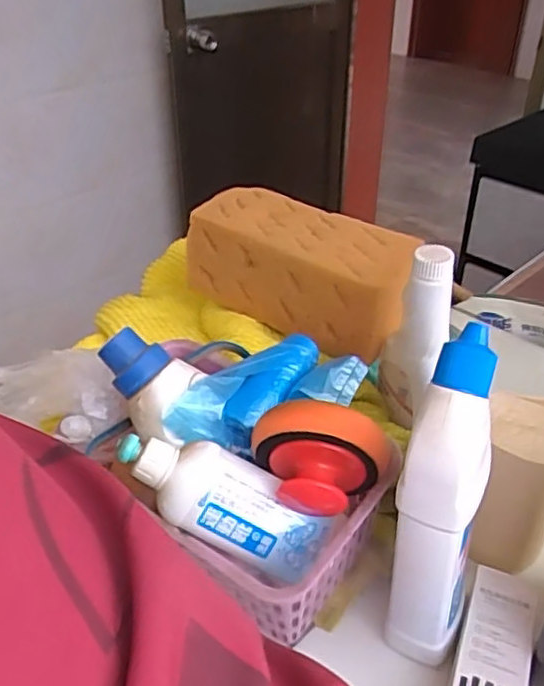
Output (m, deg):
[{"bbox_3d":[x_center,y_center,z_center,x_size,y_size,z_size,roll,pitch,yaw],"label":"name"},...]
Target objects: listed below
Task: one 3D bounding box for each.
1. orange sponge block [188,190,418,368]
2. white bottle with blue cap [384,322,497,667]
[{"bbox_3d":[0.036,-0.073,0.645,0.224,0.093,0.104,21,40,27],"label":"orange sponge block"},{"bbox_3d":[0.106,0.104,0.400,0.044,0.228,0.051,23,41,29],"label":"white bottle with blue cap"}]

